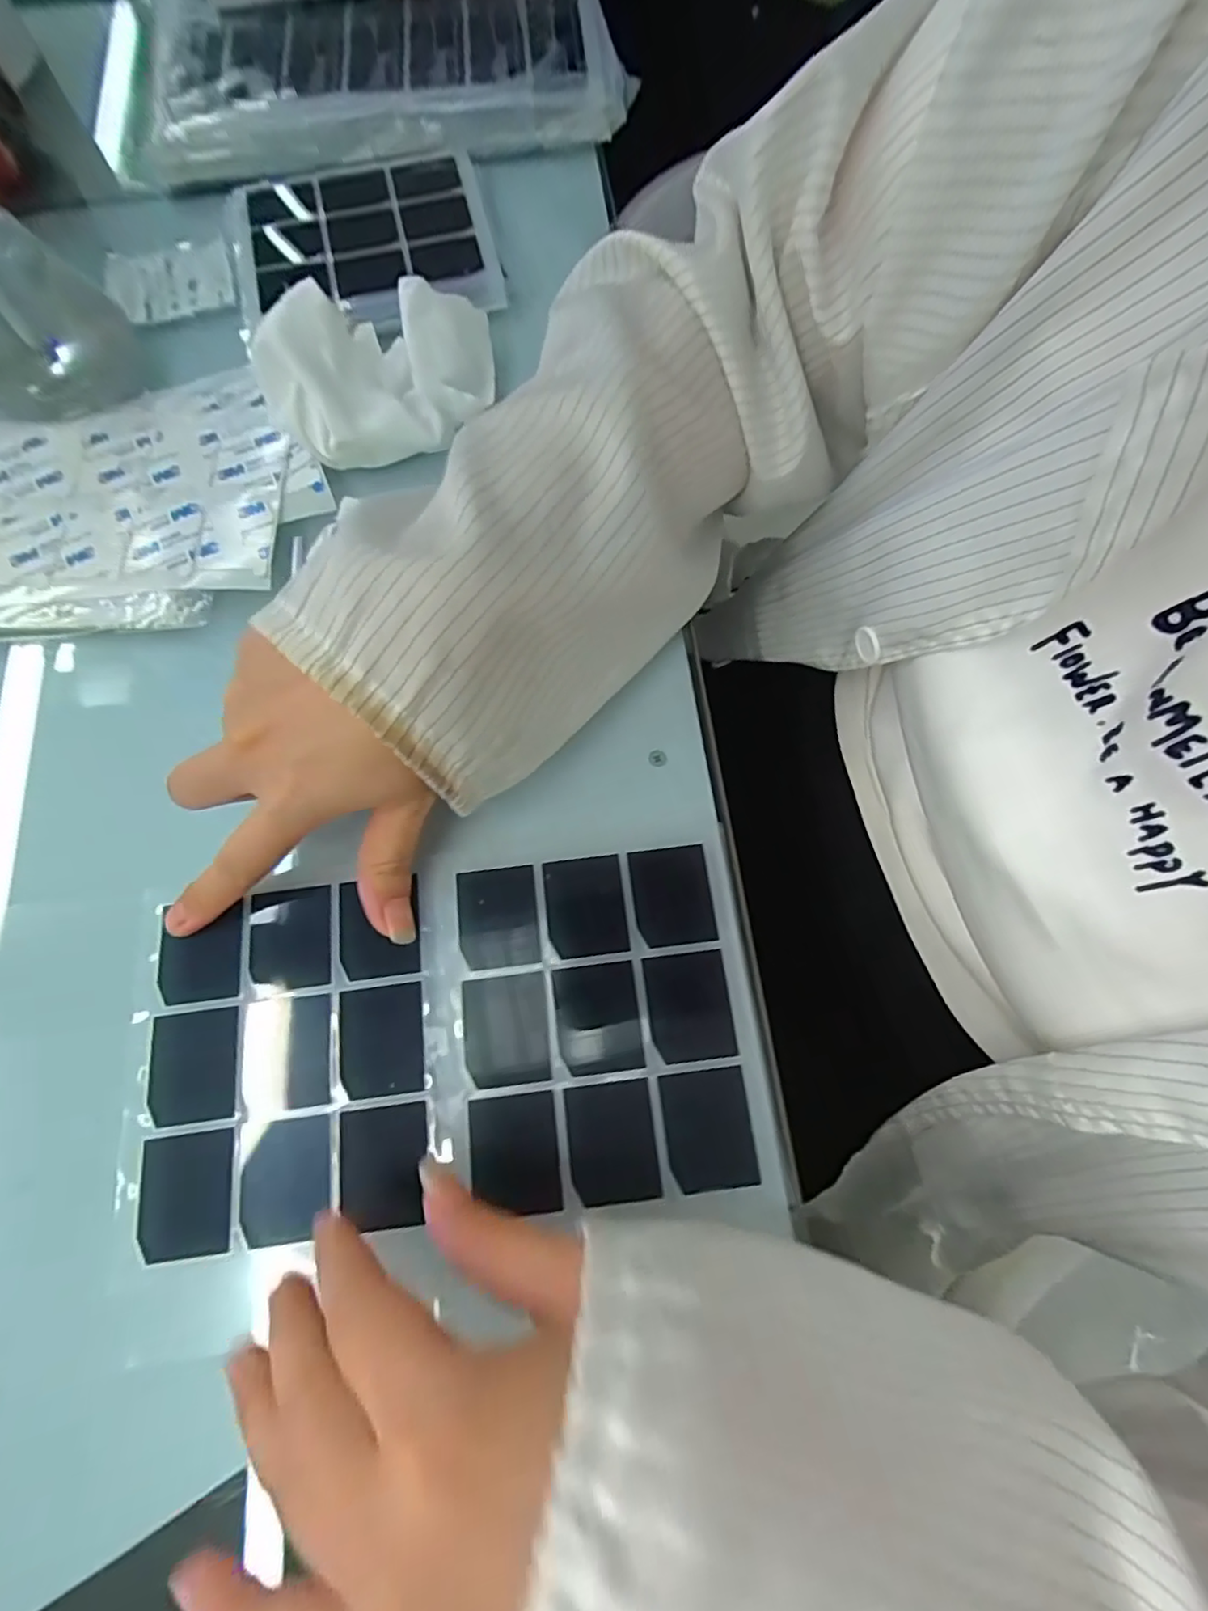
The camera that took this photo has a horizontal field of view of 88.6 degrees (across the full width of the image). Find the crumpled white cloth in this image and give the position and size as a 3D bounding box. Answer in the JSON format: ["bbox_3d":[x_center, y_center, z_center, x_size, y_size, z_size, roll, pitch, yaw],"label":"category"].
[{"bbox_3d":[-0.099,-0.217,0.308,0.123,0.055,0.068,-44,76,-12],"label":"crumpled white cloth"}]

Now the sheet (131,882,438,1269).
[{"bbox_3d":[-0.121,0.094,0.235,0.104,0.006,0.123,-8,72,-2],"label":"sheet"}]

